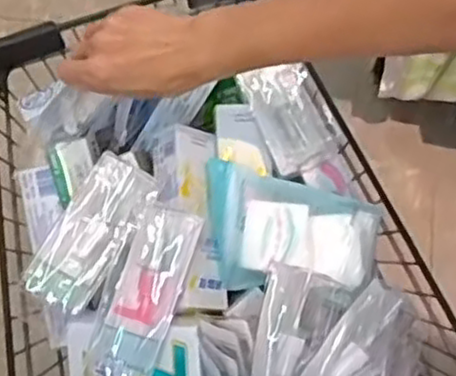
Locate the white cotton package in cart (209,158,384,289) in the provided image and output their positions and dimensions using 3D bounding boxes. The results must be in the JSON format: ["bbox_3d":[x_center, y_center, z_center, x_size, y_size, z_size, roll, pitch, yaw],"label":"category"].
[{"bbox_3d":[0.064,0.040,0.710,0.163,0.040,0.117,4,92,15],"label":"white cotton package in cart"}]

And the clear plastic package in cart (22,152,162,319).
[{"bbox_3d":[-0.129,0.044,0.671,0.063,0.032,0.149,32,92,7],"label":"clear plastic package in cart"}]

